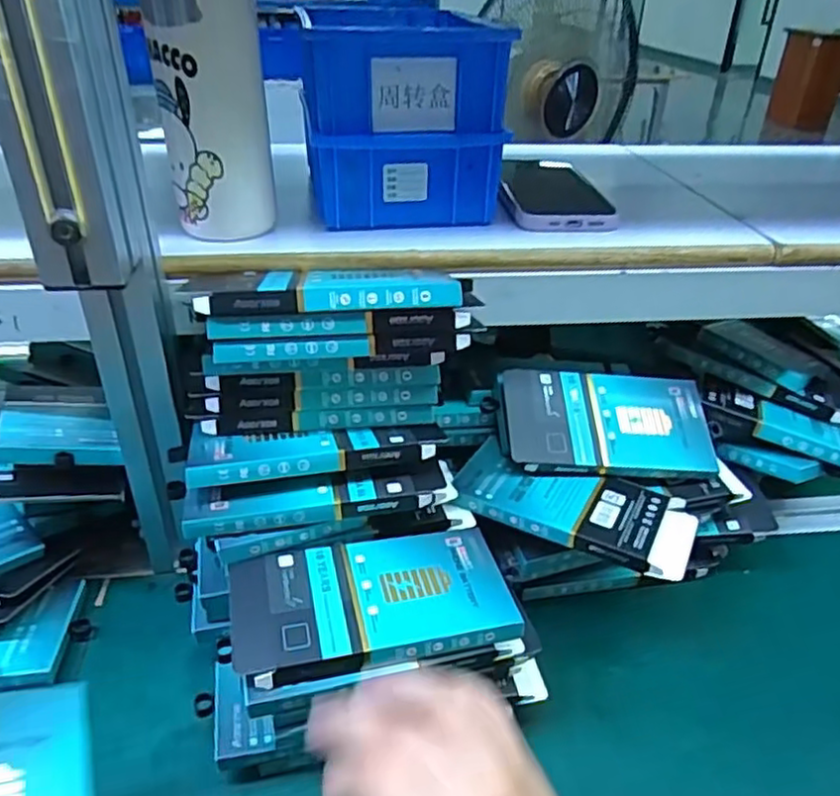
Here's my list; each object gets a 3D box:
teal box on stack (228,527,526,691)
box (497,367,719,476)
[{"bbox_3d":[-0.026,0.111,0.387,0.152,0.012,0.081,-7,34,-14],"label":"teal box on stack"},{"bbox_3d":[0.136,0.018,0.499,0.154,0.016,0.079,3,60,-9],"label":"box"}]

